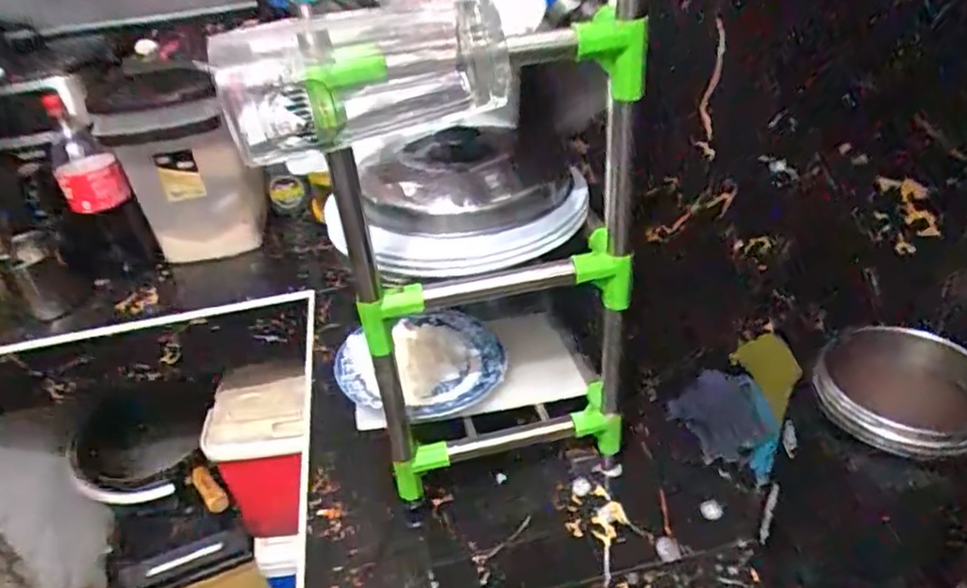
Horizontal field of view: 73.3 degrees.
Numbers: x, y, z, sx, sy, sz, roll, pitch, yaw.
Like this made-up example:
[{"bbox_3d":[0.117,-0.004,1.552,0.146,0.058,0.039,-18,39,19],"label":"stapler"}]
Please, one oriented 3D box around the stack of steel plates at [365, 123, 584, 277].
[{"bbox_3d":[-0.011,-0.097,0.610,0.211,0.067,0.174,-10,34,-4],"label":"stack of steel plates"}]

